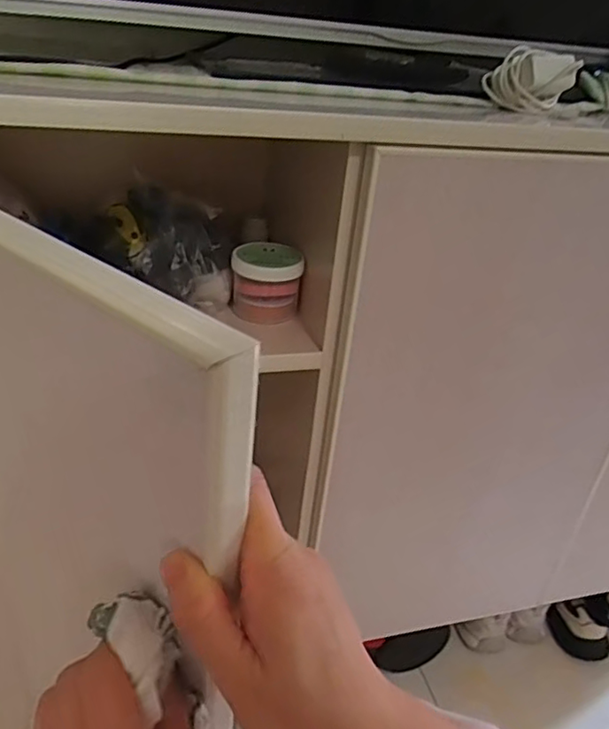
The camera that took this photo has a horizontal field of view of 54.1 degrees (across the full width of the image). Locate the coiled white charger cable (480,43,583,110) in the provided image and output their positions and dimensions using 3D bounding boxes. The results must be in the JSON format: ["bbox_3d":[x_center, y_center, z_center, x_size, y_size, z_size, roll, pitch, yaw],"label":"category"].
[{"bbox_3d":[0.220,-0.278,0.584,0.082,0.052,0.038,13,31,12],"label":"coiled white charger cable"}]

